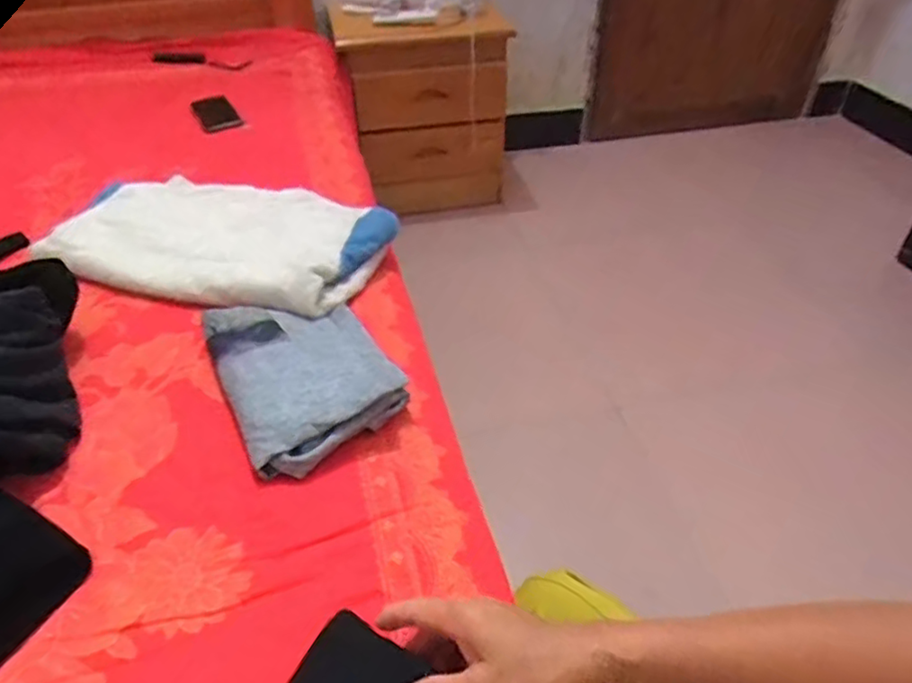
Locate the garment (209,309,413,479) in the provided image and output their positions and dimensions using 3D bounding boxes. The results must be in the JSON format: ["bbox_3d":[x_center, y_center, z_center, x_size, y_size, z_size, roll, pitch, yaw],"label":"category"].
[{"bbox_3d":[-0.163,0.027,0.688,0.161,0.049,0.258,-20,44,-21],"label":"garment"}]

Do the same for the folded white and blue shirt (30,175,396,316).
[{"bbox_3d":[-0.318,-0.154,0.904,0.445,0.056,0.283,13,43,15],"label":"folded white and blue shirt"}]

